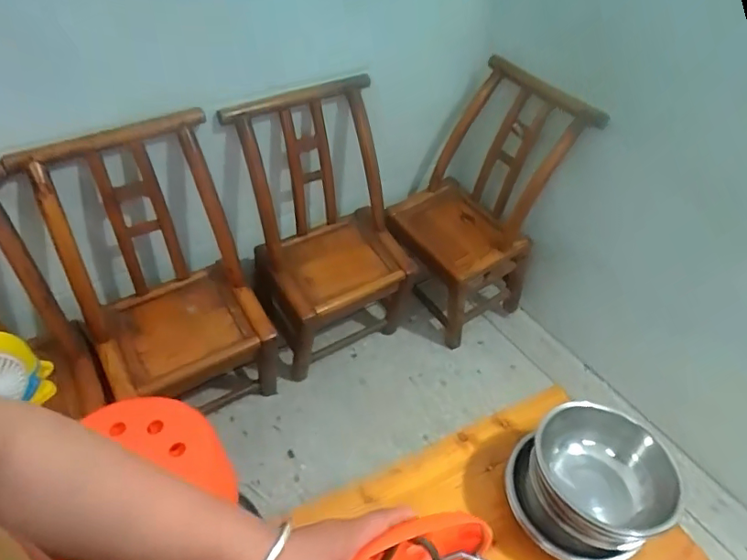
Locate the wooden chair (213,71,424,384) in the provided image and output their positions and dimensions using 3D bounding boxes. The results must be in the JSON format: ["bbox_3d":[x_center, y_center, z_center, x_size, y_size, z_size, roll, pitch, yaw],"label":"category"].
[{"bbox_3d":[-0.131,-0.117,1.454,0.412,0.755,0.357,-25,52,-26],"label":"wooden chair"}]

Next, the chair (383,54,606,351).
[{"bbox_3d":[0.281,-0.198,1.523,0.426,0.707,0.358,35,52,27],"label":"chair"}]

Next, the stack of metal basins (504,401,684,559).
[{"bbox_3d":[0.296,0.274,0.709,0.165,0.163,0.184,-7,46,-12],"label":"stack of metal basins"}]

